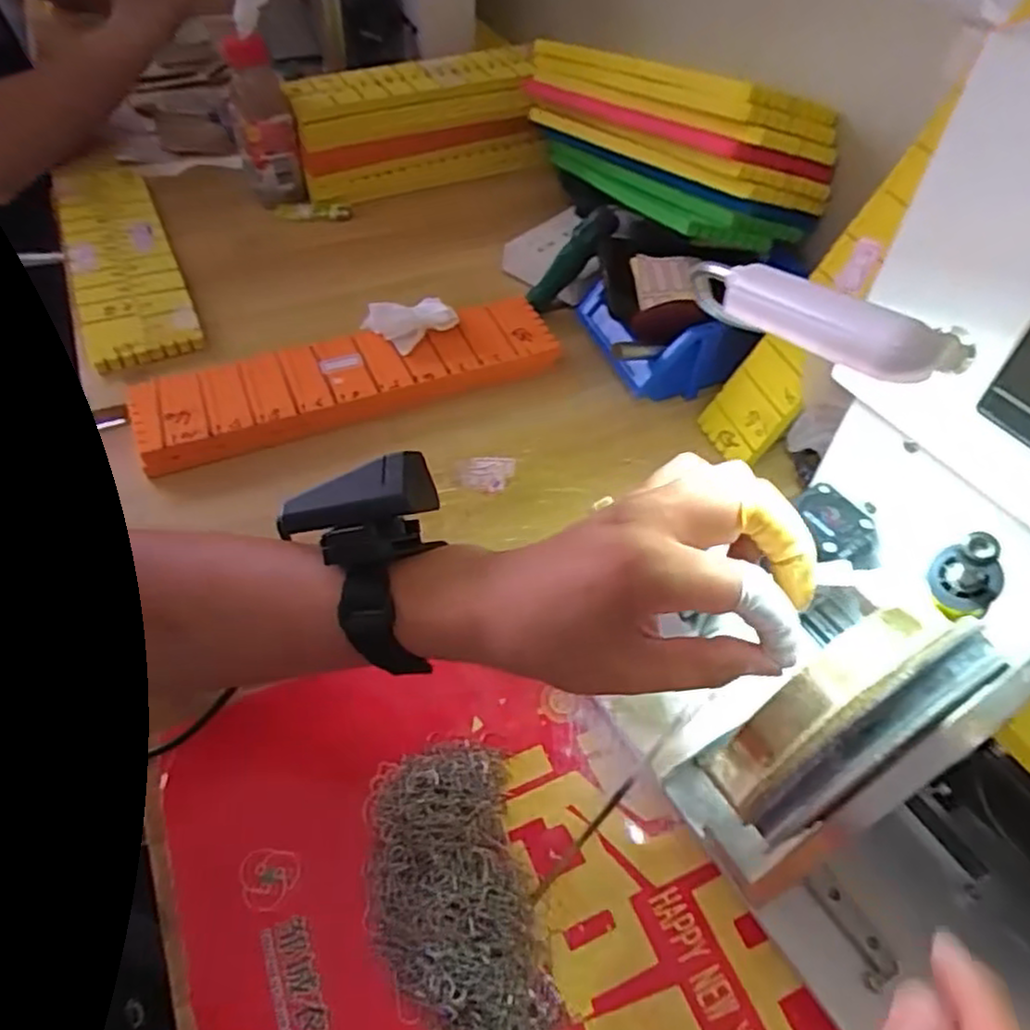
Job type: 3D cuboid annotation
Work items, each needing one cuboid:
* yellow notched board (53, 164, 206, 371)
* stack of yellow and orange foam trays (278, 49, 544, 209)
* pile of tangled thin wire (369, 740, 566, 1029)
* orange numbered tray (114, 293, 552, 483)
[{"bbox_3d":[-0.404,-0.274,0.743,0.092,0.018,0.396,-20,54,-19],"label":"yellow notched board"},{"bbox_3d":[-0.115,-0.448,0.840,0.279,0.103,0.120,-24,56,-21],"label":"stack of yellow and orange foam trays"},{"bbox_3d":[-0.026,0.214,0.366,0.082,0.017,0.204,-8,51,-10],"label":"pile of tangled thin wire"},{"bbox_3d":[-0.133,-0.122,0.619,0.349,0.027,0.092,-19,54,-18],"label":"orange numbered tray"}]

